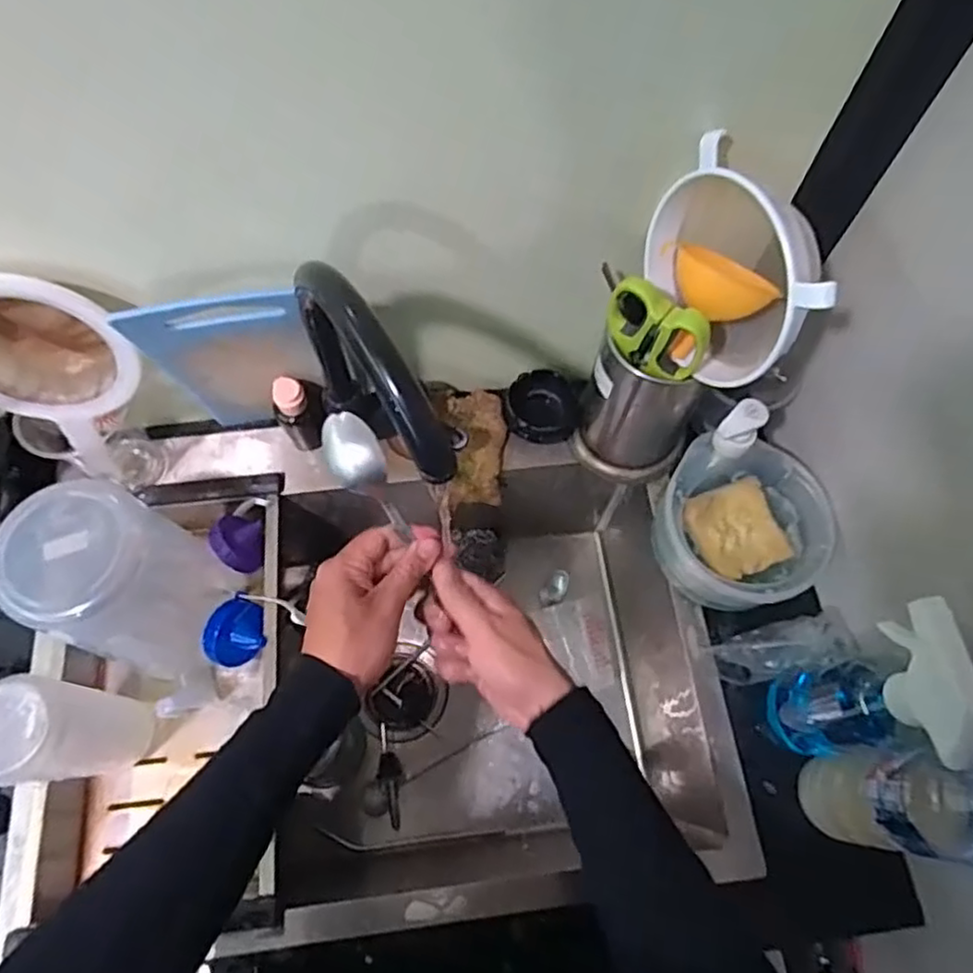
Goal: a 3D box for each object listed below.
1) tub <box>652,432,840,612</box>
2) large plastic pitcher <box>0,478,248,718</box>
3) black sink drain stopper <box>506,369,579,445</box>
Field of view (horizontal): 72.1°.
[{"bbox_3d":[0.226,0.039,0.599,0.143,0.075,0.142,0,67,-1],"label":"tub"},{"bbox_3d":[-0.289,0.090,0.565,0.123,0.203,0.113,32,70,12],"label":"large plastic pitcher"},{"bbox_3d":[0.057,-0.079,0.670,0.070,0.035,0.066,0,67,-1],"label":"black sink drain stopper"}]

